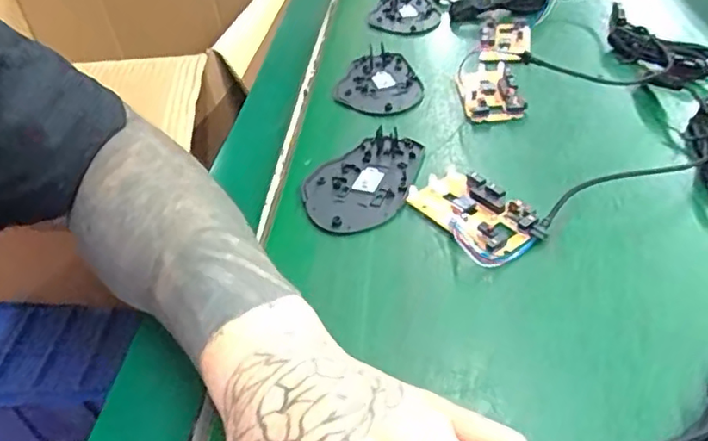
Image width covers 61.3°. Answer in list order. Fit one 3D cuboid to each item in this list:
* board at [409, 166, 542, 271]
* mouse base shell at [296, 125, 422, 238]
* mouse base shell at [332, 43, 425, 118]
[{"bbox_3d":[0.074,-0.006,0.374,0.045,0.017,0.082,-25,42,-20],"label":"board"},{"bbox_3d":[0.004,-0.028,0.416,0.073,0.010,0.104,7,41,17],"label":"mouse base shell"},{"bbox_3d":[0.019,-0.122,0.533,0.073,0.012,0.117,-9,39,-2],"label":"mouse base shell"}]

